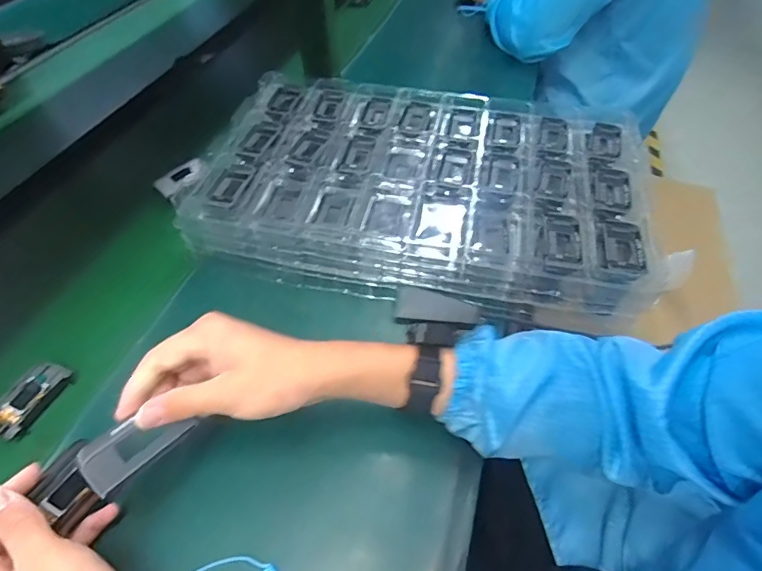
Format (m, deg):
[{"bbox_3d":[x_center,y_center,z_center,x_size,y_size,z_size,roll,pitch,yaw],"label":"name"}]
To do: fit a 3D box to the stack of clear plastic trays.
[{"bbox_3d":[0.056,-0.131,0.555,0.520,0.068,0.307,9,50,10],"label":"stack of clear plastic trays"}]

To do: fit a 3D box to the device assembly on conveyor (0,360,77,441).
[{"bbox_3d":[-0.326,0.105,0.420,0.032,0.021,0.071,20,53,18],"label":"device assembly on conveyor"}]

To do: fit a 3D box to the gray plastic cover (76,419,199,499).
[{"bbox_3d":[-0.175,0.113,0.324,0.071,0.010,0.035,-37,99,-40],"label":"gray plastic cover"}]

